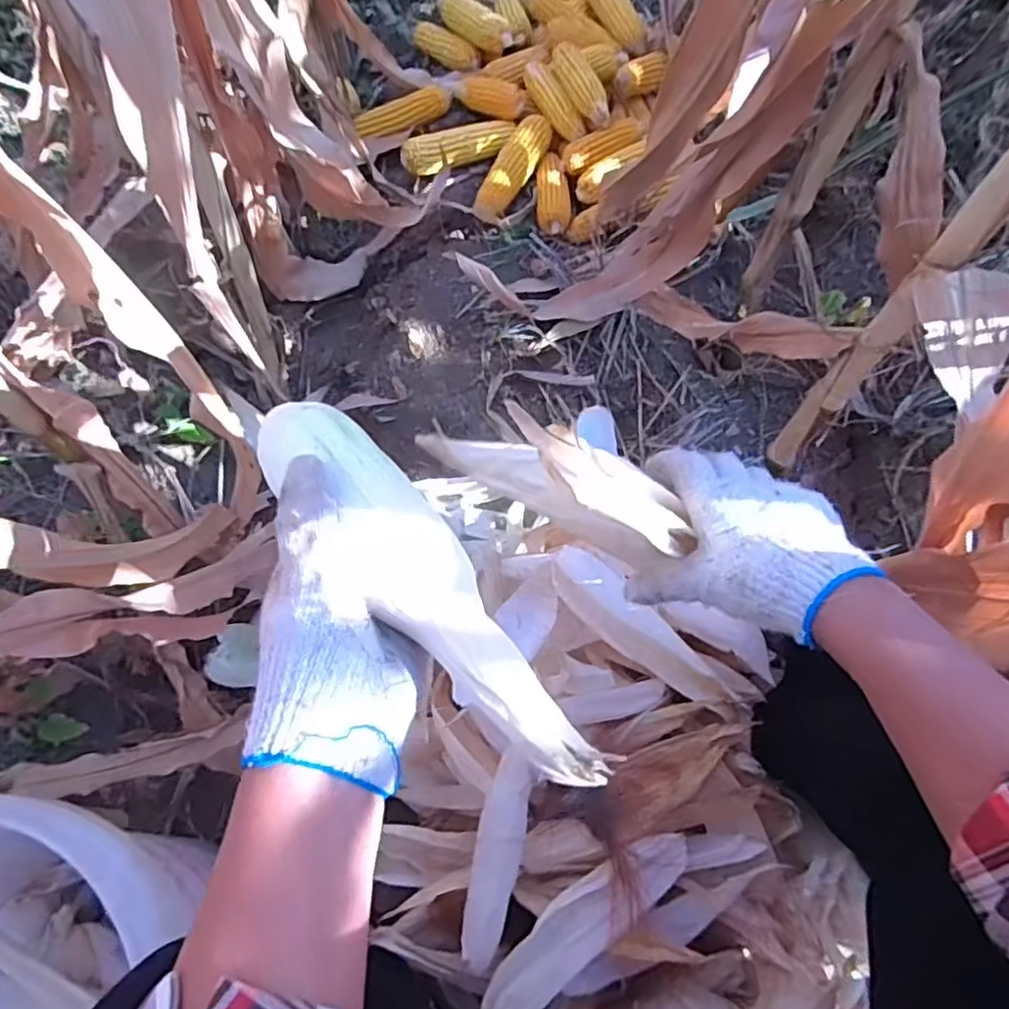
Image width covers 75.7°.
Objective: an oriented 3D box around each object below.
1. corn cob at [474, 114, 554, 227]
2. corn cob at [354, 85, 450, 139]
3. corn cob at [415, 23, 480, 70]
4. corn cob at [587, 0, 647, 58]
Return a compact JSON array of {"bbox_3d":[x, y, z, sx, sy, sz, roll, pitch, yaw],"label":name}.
[{"bbox_3d":[0.011,-0.537,1.037,0.062,0.049,0.214,26,67,8],"label":"corn cob"},{"bbox_3d":[-0.176,-0.664,1.106,0.174,0.038,0.046,-12,66,10],"label":"corn cob"},{"bbox_3d":[-0.109,-0.821,1.160,0.160,0.038,0.041,40,70,14],"label":"corn cob"},{"bbox_3d":[0.200,-0.882,1.154,0.062,0.044,0.214,-20,68,-12],"label":"corn cob"}]

